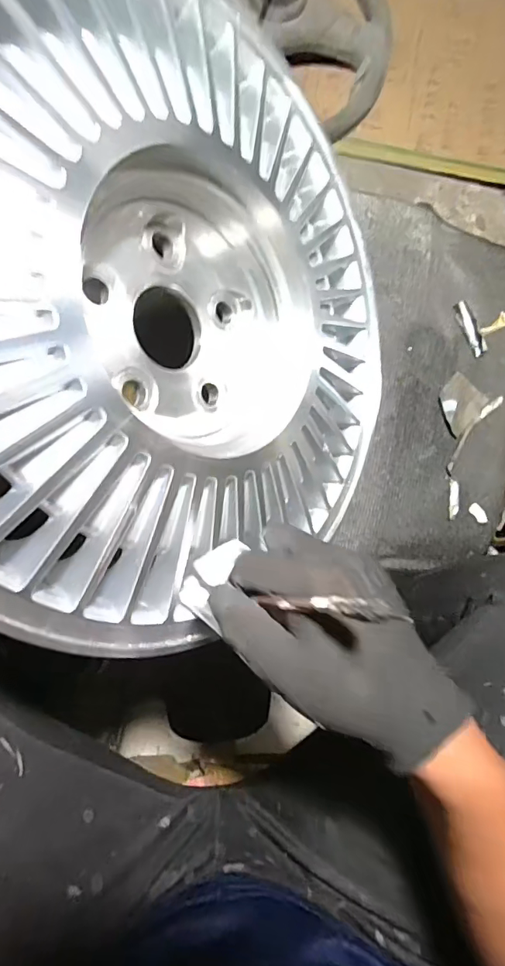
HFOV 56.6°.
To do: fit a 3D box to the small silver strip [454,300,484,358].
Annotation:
[{"bbox_3d":[0.281,-0.199,0.610,0.015,0.016,0.074,-21,90,-6],"label":"small silver strip"}]

